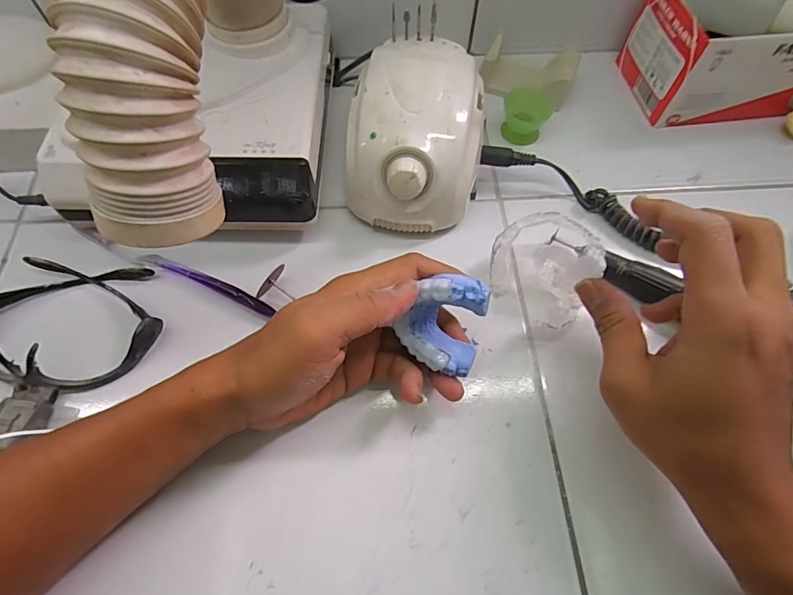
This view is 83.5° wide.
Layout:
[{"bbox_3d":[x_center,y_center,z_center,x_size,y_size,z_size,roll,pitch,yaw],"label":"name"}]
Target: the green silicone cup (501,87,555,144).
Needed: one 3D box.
[{"bbox_3d":[0.119,-0.168,0.408,0.042,0.030,0.039,19,65,9],"label":"green silicone cup"}]

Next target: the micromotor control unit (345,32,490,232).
[{"bbox_3d":[0.015,-0.128,0.358,0.103,0.082,0.138,9,64,4],"label":"micromotor control unit"}]

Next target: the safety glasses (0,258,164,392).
[{"bbox_3d":[-0.235,0.014,0.311,0.133,0.036,0.095,2,64,0],"label":"safety glasses"}]

